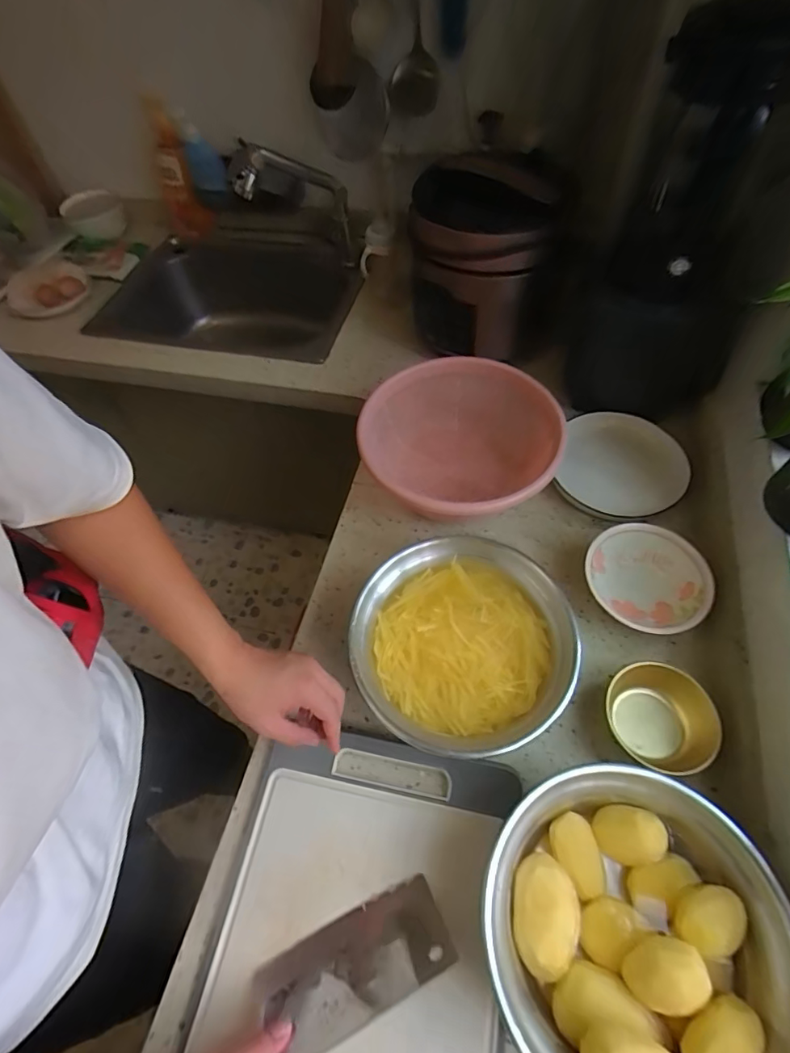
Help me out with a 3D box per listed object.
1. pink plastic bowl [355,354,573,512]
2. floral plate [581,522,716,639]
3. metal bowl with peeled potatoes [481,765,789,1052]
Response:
[{"bbox_3d":[0.089,-0.120,0.742,0.292,0.121,0.279,-2,57,3],"label":"pink plastic bowl"},{"bbox_3d":[0.329,0.072,0.641,0.142,0.057,0.142,-2,57,3],"label":"floral plate"},{"bbox_3d":[0.206,0.362,0.439,0.247,0.090,0.239,-2,57,3],"label":"metal bowl with peeled potatoes"}]

